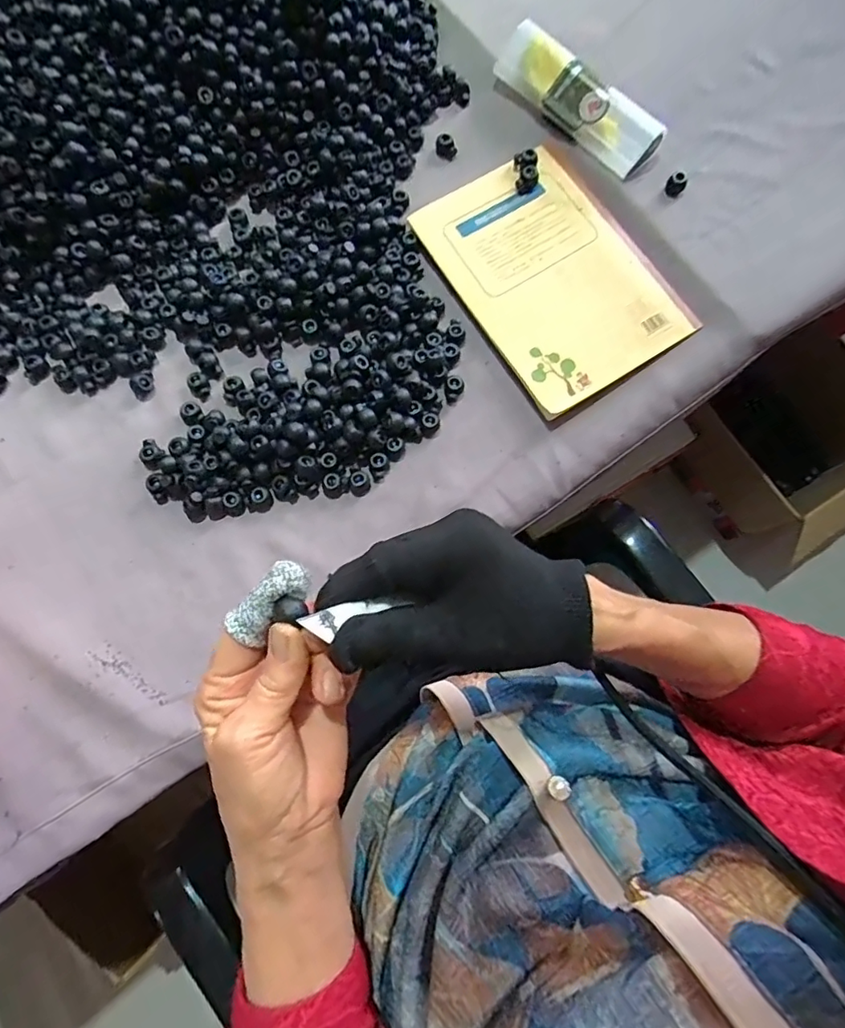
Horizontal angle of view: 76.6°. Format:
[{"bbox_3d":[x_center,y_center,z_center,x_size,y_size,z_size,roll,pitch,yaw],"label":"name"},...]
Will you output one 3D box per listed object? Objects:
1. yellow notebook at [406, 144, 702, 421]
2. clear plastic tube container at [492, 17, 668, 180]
[{"bbox_3d":[0.101,-0.191,0.425,0.139,0.012,0.203,-31,79,-6],"label":"yellow notebook"},{"bbox_3d":[0.124,-0.337,0.438,0.035,0.034,0.154,-42,80,-8],"label":"clear plastic tube container"}]

